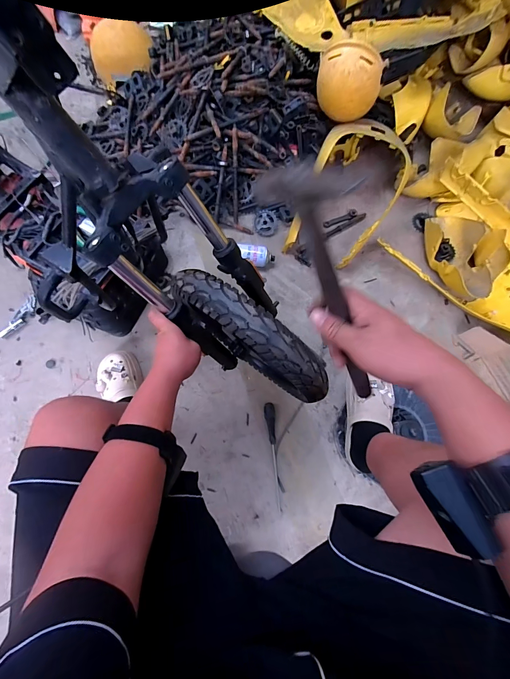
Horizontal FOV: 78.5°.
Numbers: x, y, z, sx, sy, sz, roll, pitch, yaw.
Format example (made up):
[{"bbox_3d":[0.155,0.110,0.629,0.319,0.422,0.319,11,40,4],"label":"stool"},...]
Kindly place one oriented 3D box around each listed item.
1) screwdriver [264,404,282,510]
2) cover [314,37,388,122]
[{"bbox_3d":[0.050,0.330,0.895,0.030,0.027,0.288,-3,73,-1],"label":"screwdriver"},{"bbox_3d":[0.292,-0.797,0.975,0.202,0.173,0.110,15,75,2],"label":"cover"}]

